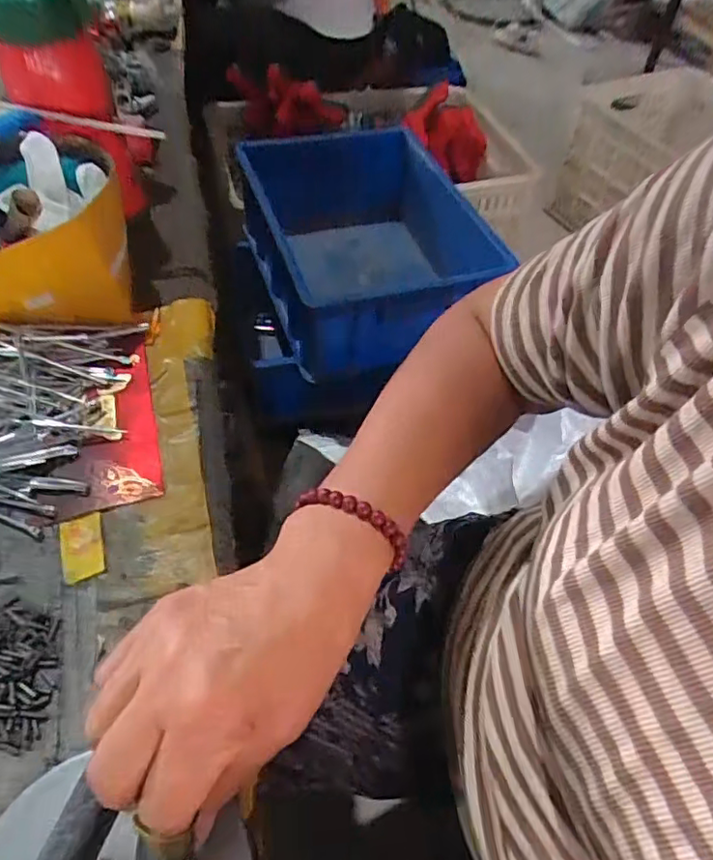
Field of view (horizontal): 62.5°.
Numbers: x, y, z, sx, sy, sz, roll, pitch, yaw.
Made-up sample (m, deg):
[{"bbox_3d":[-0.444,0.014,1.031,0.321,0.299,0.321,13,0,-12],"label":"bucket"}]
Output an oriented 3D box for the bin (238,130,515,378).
[{"bbox_3d":[-0.009,-0.304,0.966,0.296,0.178,0.481,-14,54,-14],"label":"bin"}]

